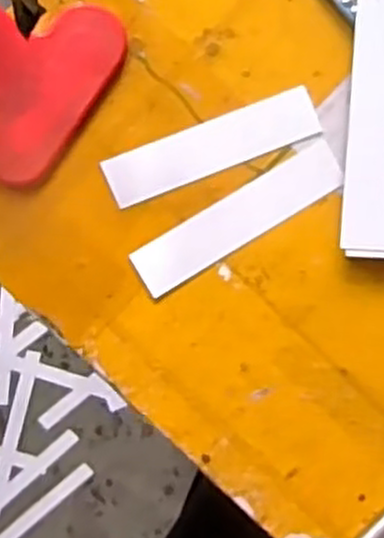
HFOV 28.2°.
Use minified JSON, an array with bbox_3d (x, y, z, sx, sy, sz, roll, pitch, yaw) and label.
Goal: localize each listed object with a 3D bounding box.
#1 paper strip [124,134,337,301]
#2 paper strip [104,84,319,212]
[{"bbox_3d":[0.019,-0.019,0.295,0.087,0.004,0.020,-32,91,-2],"label":"paper strip"},{"bbox_3d":[0.008,-0.047,0.296,0.083,0.004,0.019,-21,91,-2],"label":"paper strip"}]

